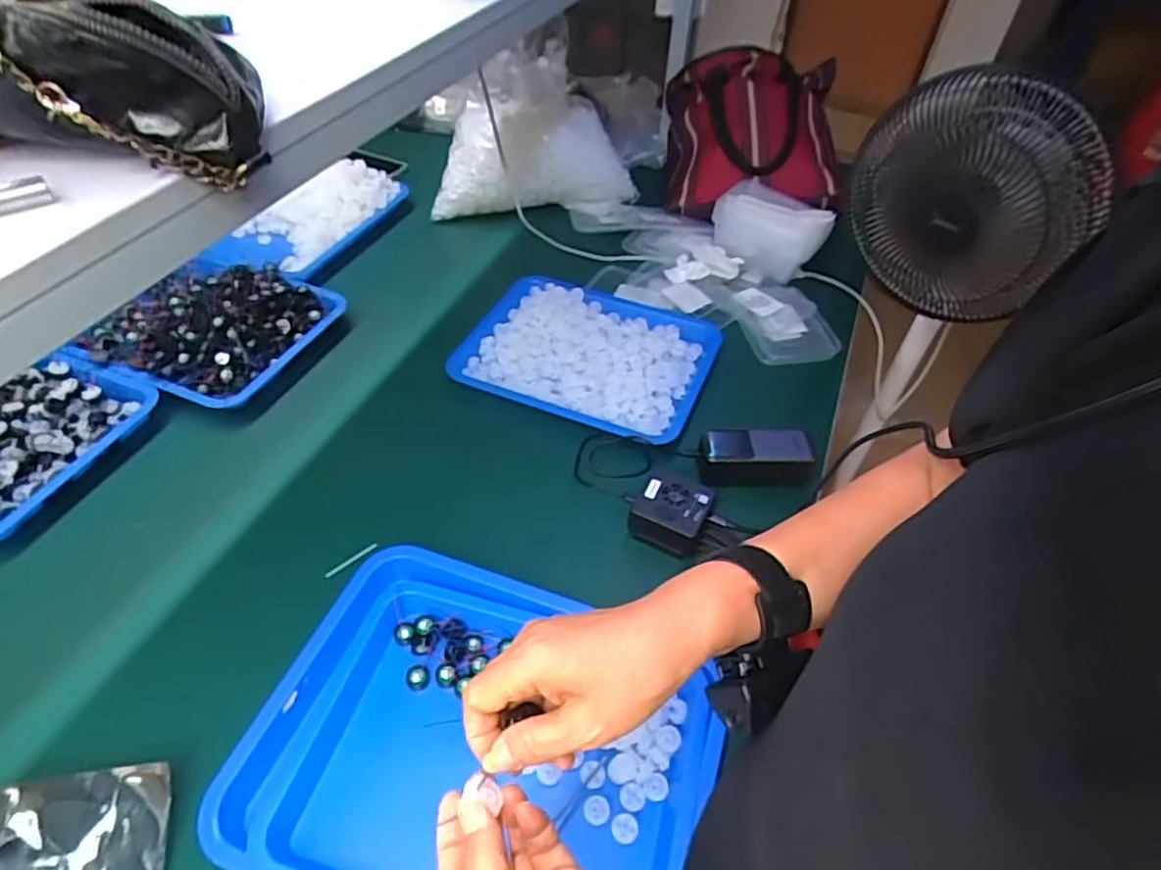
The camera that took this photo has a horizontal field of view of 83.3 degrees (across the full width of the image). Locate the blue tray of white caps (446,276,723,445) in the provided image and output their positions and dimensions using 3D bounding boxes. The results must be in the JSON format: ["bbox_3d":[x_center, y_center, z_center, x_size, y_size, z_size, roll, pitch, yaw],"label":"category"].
[{"bbox_3d":[0.008,-0.119,0.897,0.329,0.033,0.235,17,49,12],"label":"blue tray of white caps"}]

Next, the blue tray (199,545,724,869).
[{"bbox_3d":[-0.090,0.263,0.564,0.383,0.057,0.297,16,49,11],"label":"blue tray"}]

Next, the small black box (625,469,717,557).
[{"bbox_3d":[0.100,0.083,0.727,0.078,0.043,0.070,19,50,14],"label":"small black box"}]

